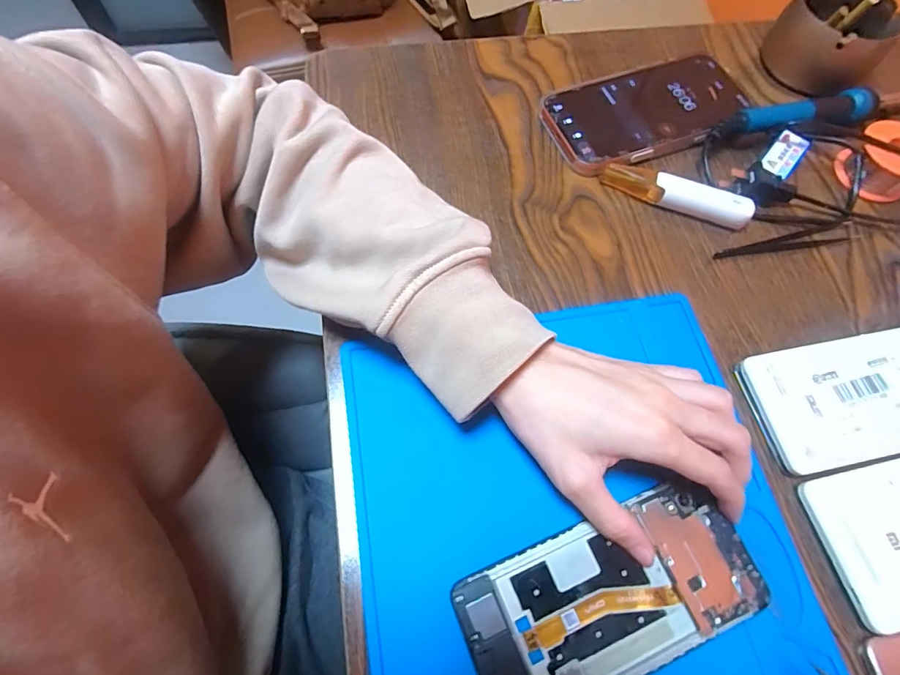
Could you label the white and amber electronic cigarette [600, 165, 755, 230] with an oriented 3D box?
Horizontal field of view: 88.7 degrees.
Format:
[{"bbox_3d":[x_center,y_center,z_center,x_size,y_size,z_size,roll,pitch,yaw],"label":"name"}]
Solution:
[{"bbox_3d":[0.163,-0.103,0.334,0.105,0.021,0.016,19,67,6],"label":"white and amber electronic cigarette"}]

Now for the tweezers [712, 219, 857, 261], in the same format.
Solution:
[{"bbox_3d":[0.242,-0.067,0.328,0.112,0.007,0.016,-14,68,-9],"label":"tweezers"}]

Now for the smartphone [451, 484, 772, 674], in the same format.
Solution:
[{"bbox_3d":[0.081,0.130,0.231,0.148,0.007,0.071,-18,68,-9],"label":"smartphone"}]

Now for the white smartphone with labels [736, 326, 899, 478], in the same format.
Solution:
[{"bbox_3d":[0.254,0.035,0.282,0.142,0.012,0.072,-10,67,-7],"label":"white smartphone with labels"}]

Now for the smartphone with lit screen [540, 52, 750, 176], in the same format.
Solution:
[{"bbox_3d":[0.158,-0.180,0.369,0.161,0.017,0.083,-19,68,-11],"label":"smartphone with lit screen"}]

